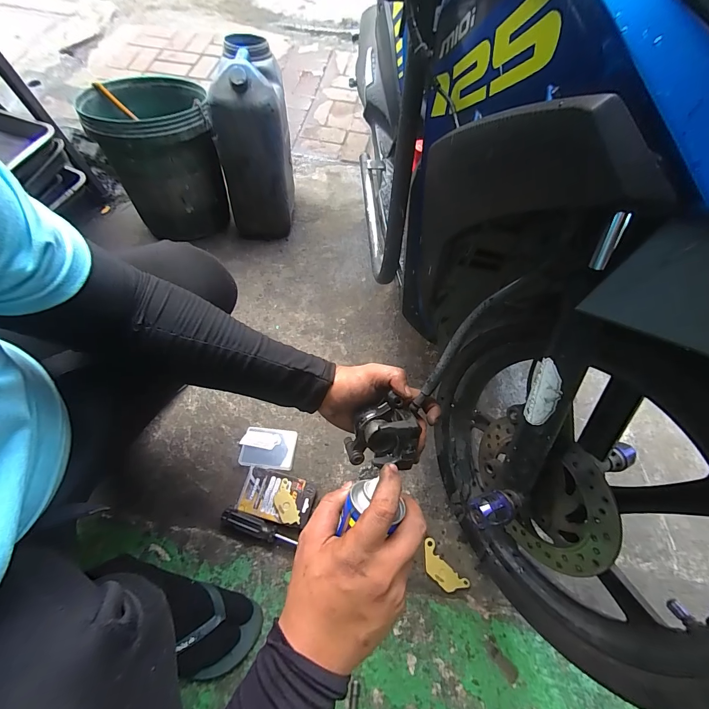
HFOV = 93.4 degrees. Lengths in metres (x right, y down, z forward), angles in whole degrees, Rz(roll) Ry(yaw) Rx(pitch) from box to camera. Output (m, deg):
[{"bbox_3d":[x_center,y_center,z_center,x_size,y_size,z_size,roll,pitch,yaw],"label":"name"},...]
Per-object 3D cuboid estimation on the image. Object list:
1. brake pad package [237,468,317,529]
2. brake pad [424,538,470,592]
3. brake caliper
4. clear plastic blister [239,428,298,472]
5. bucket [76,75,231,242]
[{"bbox_3d":[-0.144,0.271,0.631,0.135,0.024,0.081,12,67,4],"label":"brake pad package"},{"bbox_3d":[0.153,0.378,0.588,0.044,0.013,0.093,-38,73,-16],"label":"brake pad"},{"bbox_3d":[0.029,0.094,0.374,0.075,0.064,0.072,1,67,-1],"label":"brake caliper"},{"bbox_3d":[-0.176,0.188,0.674,0.109,0.021,0.079,6,67,1],"label":"clear plastic blister"},{"bbox_3d":[-0.529,-0.576,0.944,0.292,0.300,0.371,-29,71,-13],"label":"bucket"}]

